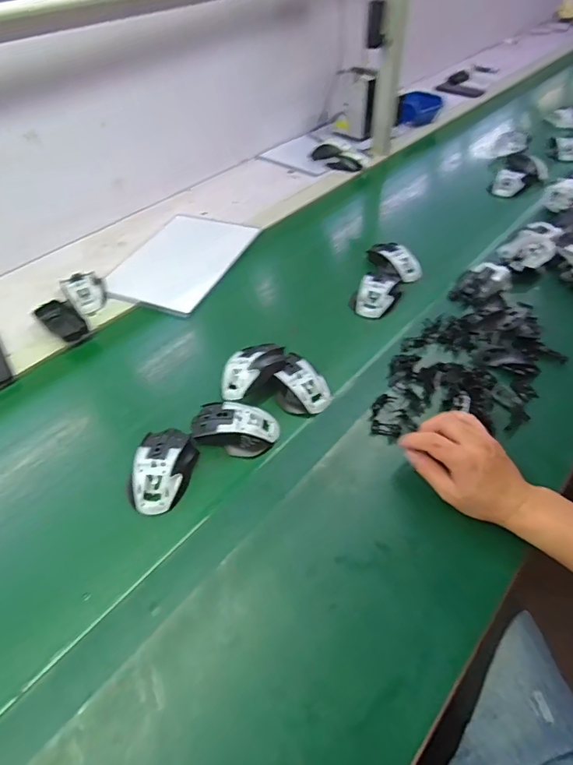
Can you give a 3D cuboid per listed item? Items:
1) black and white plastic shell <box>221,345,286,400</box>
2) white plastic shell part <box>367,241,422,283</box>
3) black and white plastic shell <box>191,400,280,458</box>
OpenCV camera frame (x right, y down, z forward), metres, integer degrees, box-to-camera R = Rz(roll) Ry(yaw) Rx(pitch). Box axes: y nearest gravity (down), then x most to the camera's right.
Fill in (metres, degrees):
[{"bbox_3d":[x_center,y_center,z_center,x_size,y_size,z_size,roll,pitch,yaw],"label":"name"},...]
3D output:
[{"bbox_3d":[-0.051,-0.025,0.675,0.111,0.034,0.068,-32,54,-25],"label":"black and white plastic shell"},{"bbox_3d":[0.202,-0.239,0.877,0.074,0.037,0.117,-20,50,-16],"label":"white plastic shell part"},{"bbox_3d":[-0.071,0.059,0.628,0.119,0.036,0.069,10,50,10],"label":"black and white plastic shell"}]

